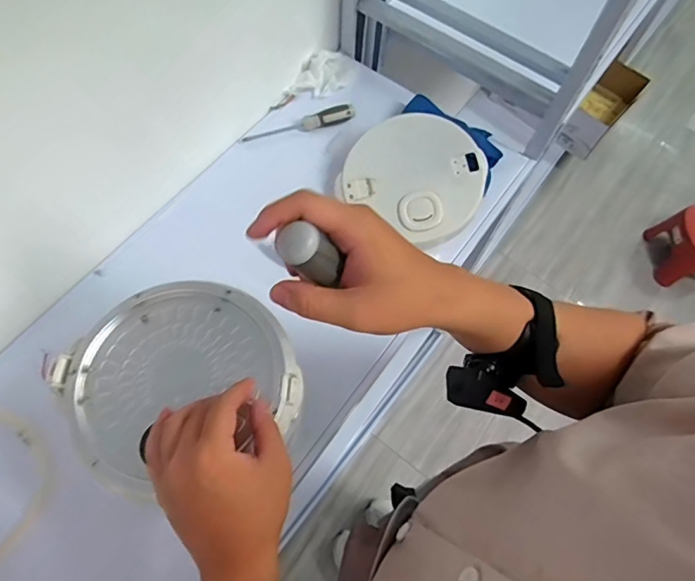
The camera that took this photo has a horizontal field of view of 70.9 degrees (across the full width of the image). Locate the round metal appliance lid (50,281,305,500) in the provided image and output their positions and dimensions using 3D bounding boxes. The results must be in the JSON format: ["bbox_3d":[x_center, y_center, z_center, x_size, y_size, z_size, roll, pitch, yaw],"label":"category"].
[{"bbox_3d":[-0.151,0.072,0.439,0.193,0.018,0.169,-22,68,-12],"label":"round metal appliance lid"}]

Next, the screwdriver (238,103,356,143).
[{"bbox_3d":[-0.079,-0.268,0.794,0.192,0.025,0.028,-15,67,-9],"label":"screwdriver"}]

